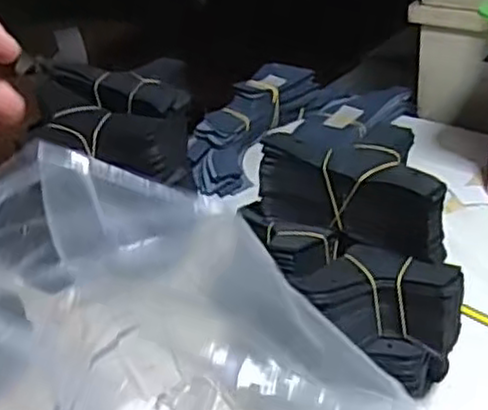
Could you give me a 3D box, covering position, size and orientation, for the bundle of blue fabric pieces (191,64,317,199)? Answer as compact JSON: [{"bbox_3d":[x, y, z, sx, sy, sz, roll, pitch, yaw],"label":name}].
[{"bbox_3d":[0.009,-0.091,0.838,0.081,0.059,0.232,16,50,28],"label":"bundle of blue fabric pieces"}]

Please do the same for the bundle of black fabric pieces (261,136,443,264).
[{"bbox_3d":[0.079,-0.012,0.496,0.132,0.056,0.054,16,38,30],"label":"bundle of black fabric pieces"}]

